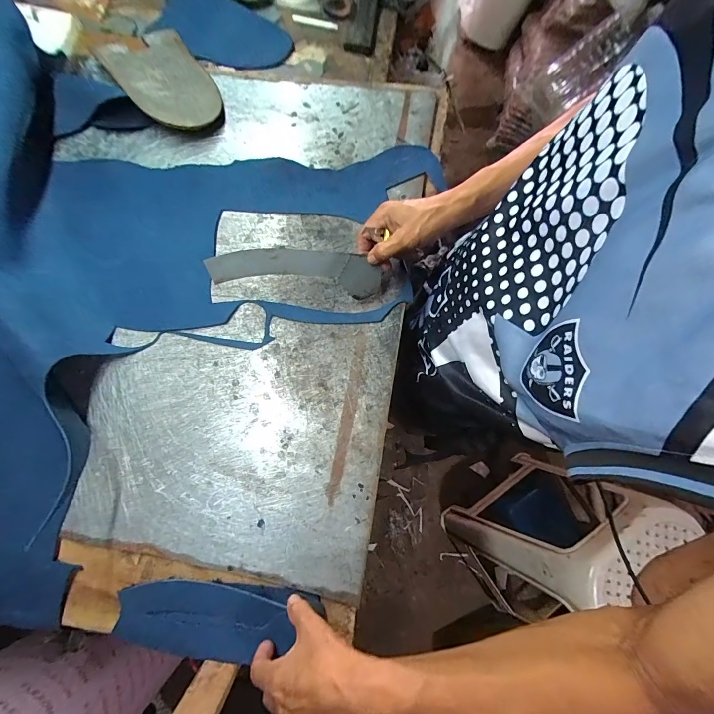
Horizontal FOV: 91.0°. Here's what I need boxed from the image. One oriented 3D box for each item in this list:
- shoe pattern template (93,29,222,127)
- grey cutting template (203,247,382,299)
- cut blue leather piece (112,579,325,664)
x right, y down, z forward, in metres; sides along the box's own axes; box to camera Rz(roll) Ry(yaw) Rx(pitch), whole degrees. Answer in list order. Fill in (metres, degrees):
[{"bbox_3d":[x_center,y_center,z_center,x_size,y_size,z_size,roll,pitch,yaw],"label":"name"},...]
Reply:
[{"bbox_3d":[-0.329,-0.477,0.598,0.135,0.018,0.251,-33,75,-18],"label":"shoe pattern template"},{"bbox_3d":[-0.074,-0.114,0.457,0.218,0.010,0.055,3,114,-18],"label":"grey cutting template"},{"bbox_3d":[-0.158,0.301,0.402,0.216,0.019,0.075,2,78,-2],"label":"cut blue leather piece"}]

